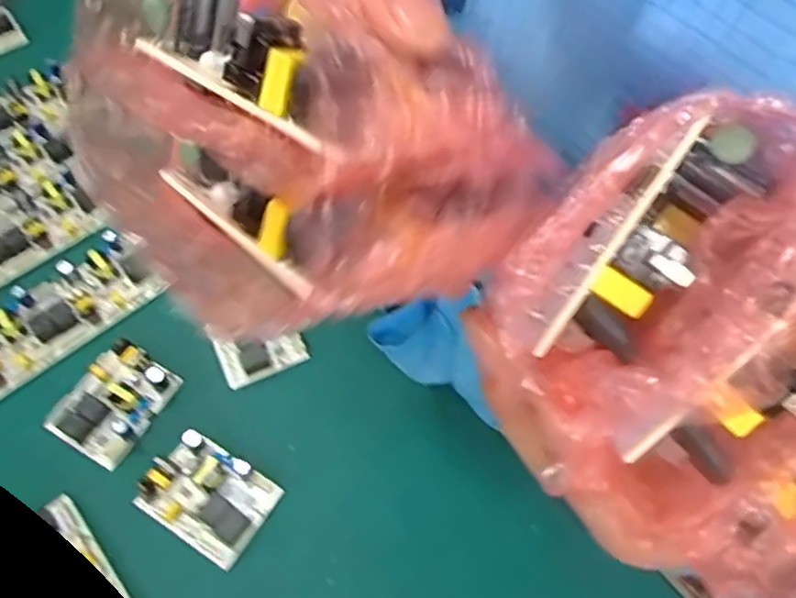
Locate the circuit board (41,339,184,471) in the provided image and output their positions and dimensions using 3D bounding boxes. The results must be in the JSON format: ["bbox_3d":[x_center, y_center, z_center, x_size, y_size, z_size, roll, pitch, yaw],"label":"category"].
[{"bbox_3d":[-0.212,0.073,0.499,0.064,0.024,0.080,27,66,13],"label":"circuit board"}]

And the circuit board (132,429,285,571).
[{"bbox_3d":[-0.132,0.133,0.464,0.083,0.024,0.062,29,67,14],"label":"circuit board"}]

